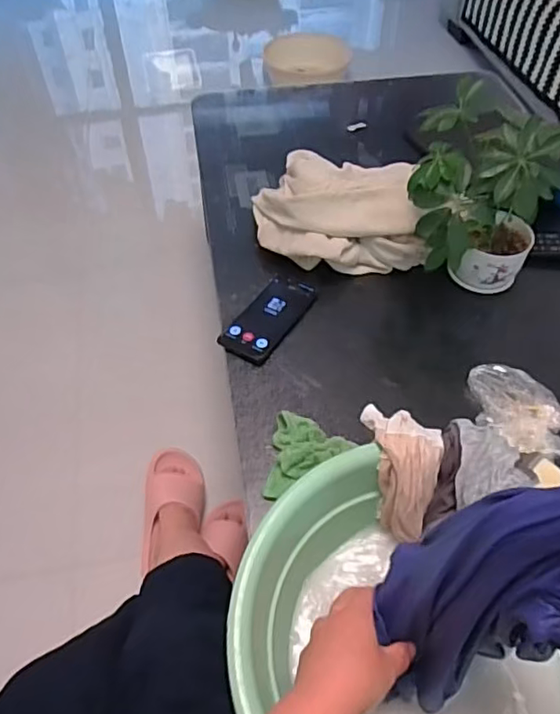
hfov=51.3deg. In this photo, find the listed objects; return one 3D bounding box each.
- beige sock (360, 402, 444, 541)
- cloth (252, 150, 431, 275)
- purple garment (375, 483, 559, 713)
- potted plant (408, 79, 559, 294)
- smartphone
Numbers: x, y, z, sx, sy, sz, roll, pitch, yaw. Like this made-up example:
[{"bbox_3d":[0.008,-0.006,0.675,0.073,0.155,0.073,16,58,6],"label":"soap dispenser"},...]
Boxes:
[{"bbox_3d":[0.117,0.114,0.590,0.080,0.084,0.112,11,52,9],"label":"beige sock"},{"bbox_3d":[0.088,-0.238,0.917,0.243,0.094,0.217,-2,51,-1],"label":"cloth"},{"bbox_3d":[0.131,0.154,0.385,0.064,0.285,0.091,15,52,-3],"label":"purple garment"},{"bbox_3d":[0.259,-0.197,0.774,0.174,0.252,0.183,15,53,12],"label":"potted plant"},{"bbox_3d":[-0.014,-0.059,0.843,0.075,0.015,0.163,24,56,19],"label":"smartphone"}]

